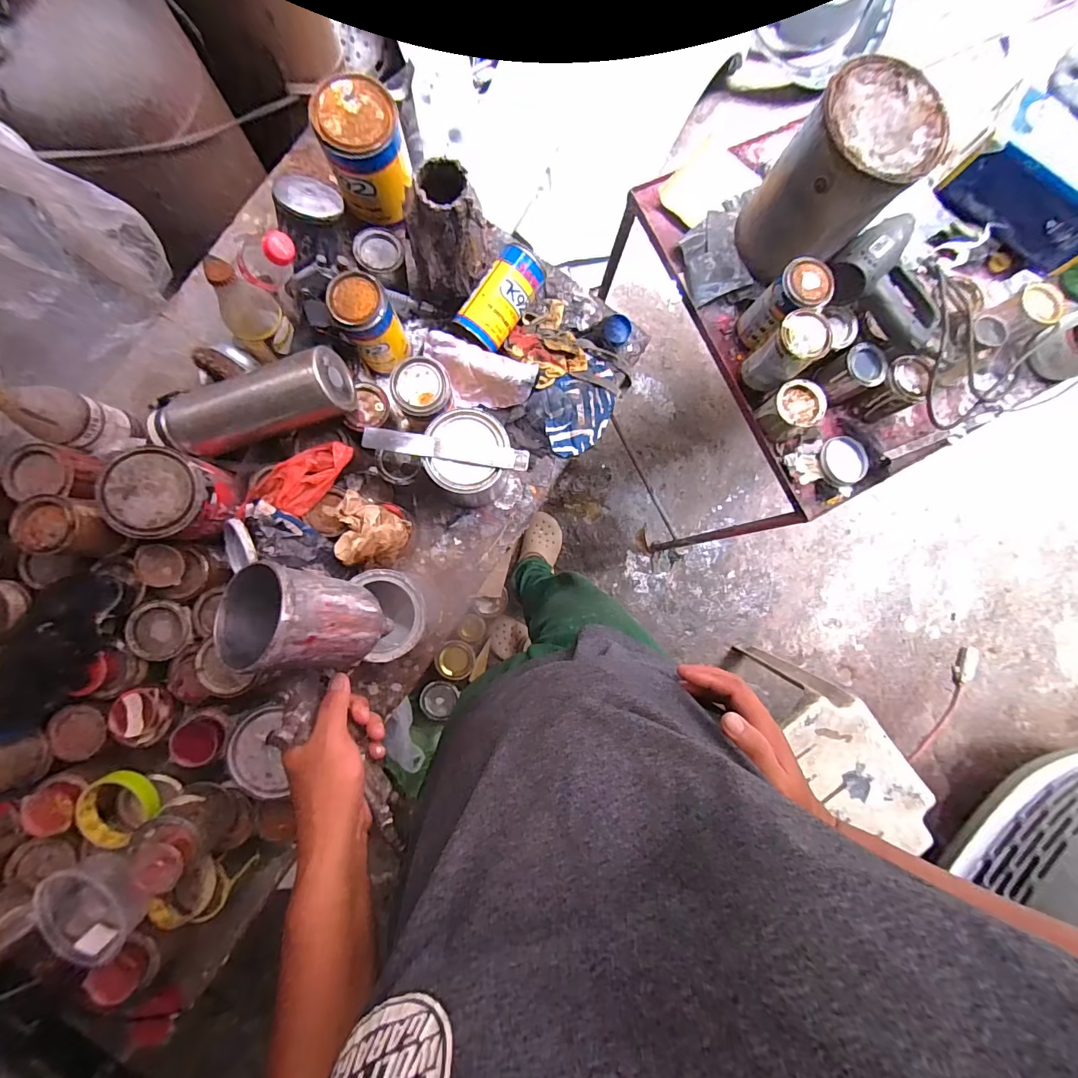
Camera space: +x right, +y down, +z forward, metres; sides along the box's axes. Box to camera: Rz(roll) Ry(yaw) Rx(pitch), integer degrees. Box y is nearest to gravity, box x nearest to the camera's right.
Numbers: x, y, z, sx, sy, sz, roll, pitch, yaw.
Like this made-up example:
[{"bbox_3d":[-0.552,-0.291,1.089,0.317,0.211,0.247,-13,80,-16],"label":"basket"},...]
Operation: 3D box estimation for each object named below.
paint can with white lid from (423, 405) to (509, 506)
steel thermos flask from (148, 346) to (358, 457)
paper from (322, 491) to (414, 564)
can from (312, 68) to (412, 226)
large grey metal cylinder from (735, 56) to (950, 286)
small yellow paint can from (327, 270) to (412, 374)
[{"bbox_3d":[-0.091,-0.102,0.612,0.099,0.119,0.105,0,87,-3],"label":"paint can with white lid"},{"bbox_3d":[-0.357,-0.160,0.563,0.249,0.077,0.077,-14,88,9],"label":"steel thermos flask"},{"bbox_3d":[-0.213,-0.019,0.556,0.087,0.042,0.089,-24,89,-4],"label":"paper"},{"bbox_3d":[-0.226,-0.501,0.604,0.104,0.113,0.118,-10,88,-3],"label":"can"},{"bbox_3d":[0.402,-0.490,0.641,0.152,0.190,0.186,45,86,0],"label":"large grey metal cylinder"},{"bbox_3d":[-0.218,-0.281,0.601,0.065,0.122,0.071,0,87,-3],"label":"small yellow paint can"}]

